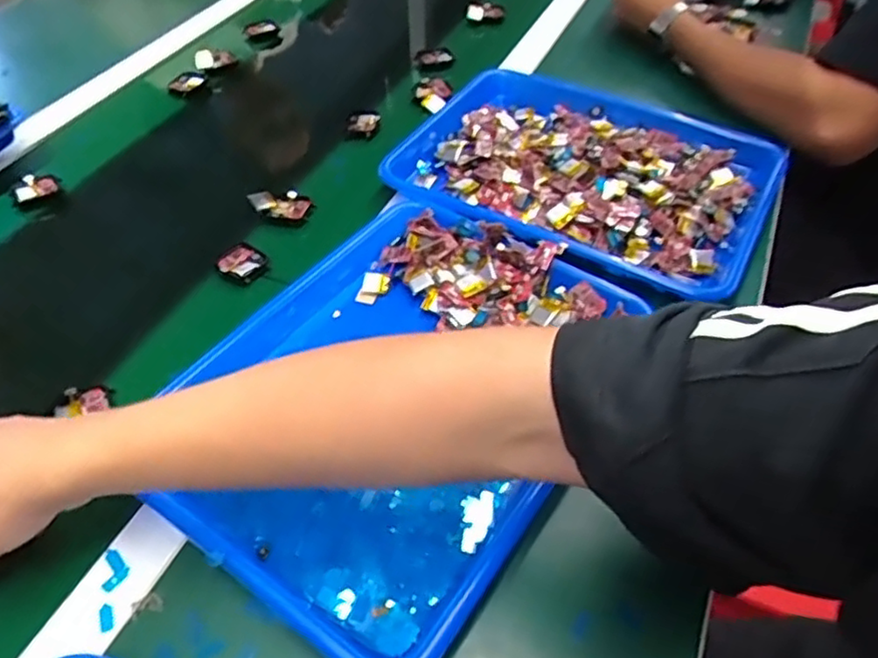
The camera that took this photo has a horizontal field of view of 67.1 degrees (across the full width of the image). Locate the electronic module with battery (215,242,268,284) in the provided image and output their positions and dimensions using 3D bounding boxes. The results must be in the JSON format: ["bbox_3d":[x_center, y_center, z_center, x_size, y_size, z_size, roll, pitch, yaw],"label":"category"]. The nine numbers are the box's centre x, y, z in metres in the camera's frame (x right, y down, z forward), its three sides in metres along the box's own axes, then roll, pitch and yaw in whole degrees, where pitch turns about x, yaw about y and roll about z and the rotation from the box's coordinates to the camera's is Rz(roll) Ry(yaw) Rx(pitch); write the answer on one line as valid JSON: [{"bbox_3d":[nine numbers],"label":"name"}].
[{"bbox_3d":[-0.176,-0.058,0.586,0.040,0.010,0.041,33,54,24],"label":"electronic module with battery"}]

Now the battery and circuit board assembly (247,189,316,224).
[{"bbox_3d":[-0.151,-0.118,0.636,0.059,0.018,0.033,9,48,5],"label":"battery and circuit board assembly"}]

